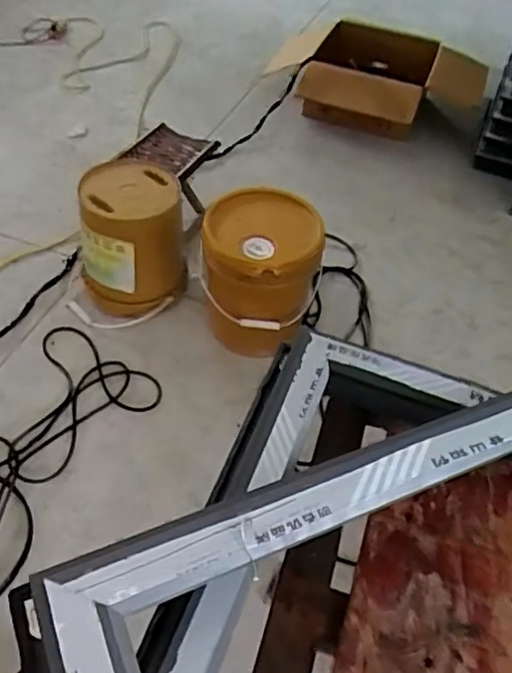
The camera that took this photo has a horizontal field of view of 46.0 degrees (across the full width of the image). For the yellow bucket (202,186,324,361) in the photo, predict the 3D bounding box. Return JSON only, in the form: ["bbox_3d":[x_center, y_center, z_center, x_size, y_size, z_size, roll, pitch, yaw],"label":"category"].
[{"bbox_3d":[0.010,-0.150,1.597,0.287,0.386,0.270,3,48,-3],"label":"yellow bucket"}]

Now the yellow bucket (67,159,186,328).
[{"bbox_3d":[-0.366,-0.260,1.687,0.322,0.348,0.302,-3,49,-8],"label":"yellow bucket"}]

